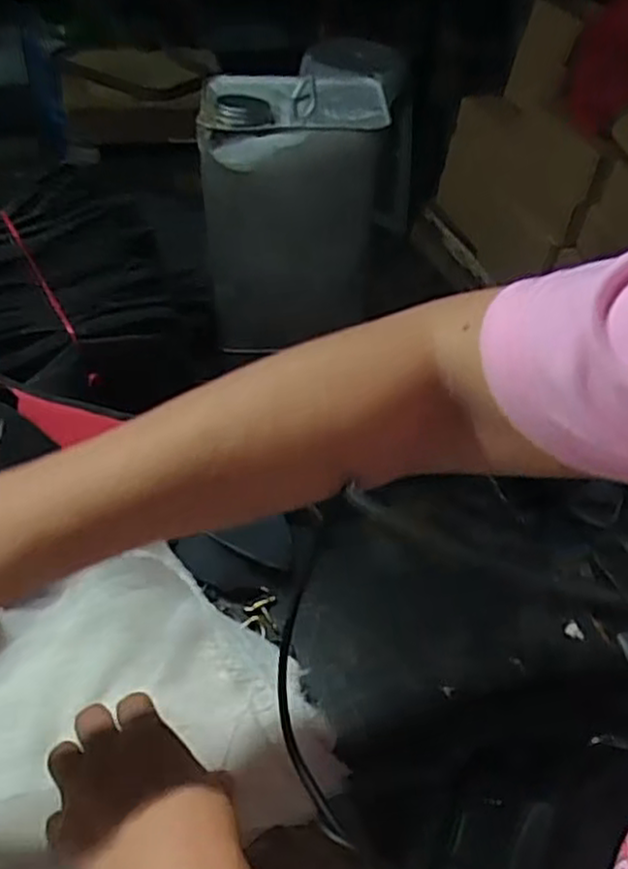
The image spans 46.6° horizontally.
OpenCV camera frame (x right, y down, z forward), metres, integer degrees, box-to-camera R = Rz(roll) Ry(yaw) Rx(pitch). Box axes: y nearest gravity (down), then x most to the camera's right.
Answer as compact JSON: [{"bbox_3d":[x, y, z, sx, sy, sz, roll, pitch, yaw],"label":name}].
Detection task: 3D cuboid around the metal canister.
[{"bbox_3d":[-0.026,-0.203,0.696,0.155,0.231,0.101,-1,46,-7],"label":"metal canister"}]

